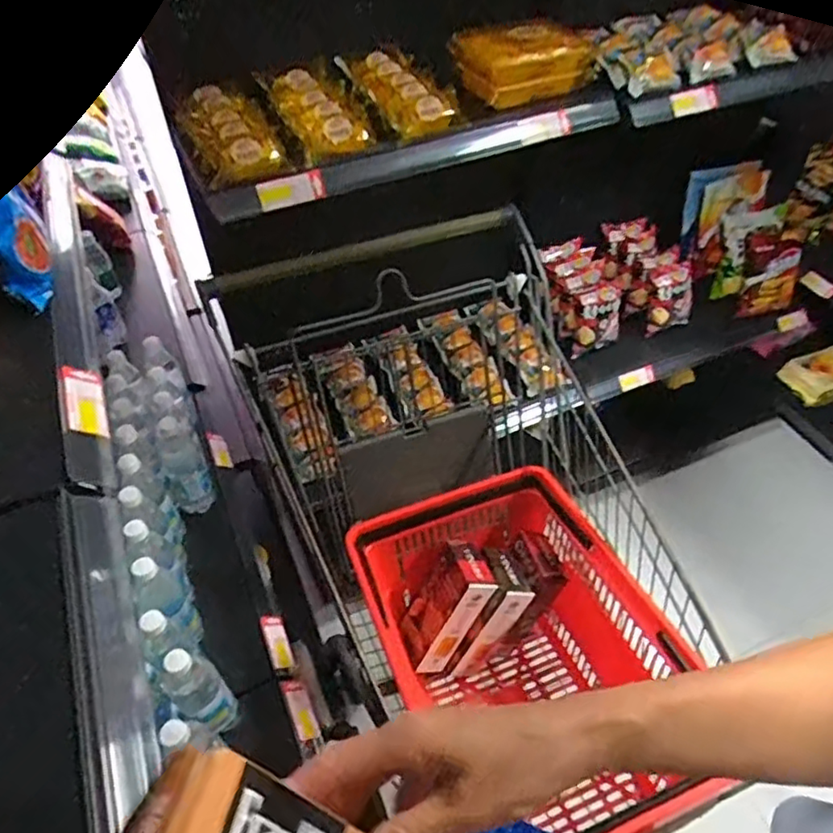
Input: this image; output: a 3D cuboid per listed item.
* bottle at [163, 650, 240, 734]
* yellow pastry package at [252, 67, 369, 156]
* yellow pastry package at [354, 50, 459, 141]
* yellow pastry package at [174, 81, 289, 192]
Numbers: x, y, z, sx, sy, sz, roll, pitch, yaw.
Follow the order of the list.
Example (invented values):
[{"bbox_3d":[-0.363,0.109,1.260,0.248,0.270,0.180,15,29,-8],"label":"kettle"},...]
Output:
[{"bbox_3d":[-0.293,0.380,0.860,0.058,0.221,0.063,0,48,0],"label":"bottle"},{"bbox_3d":[-0.148,-0.448,0.909,0.107,0.040,0.216,-21,52,-18],"label":"yellow pastry package"},{"bbox_3d":[-0.021,-0.489,0.943,0.106,0.044,0.204,-22,52,-18],"label":"yellow pastry package"},{"bbox_3d":[-0.266,-0.396,0.874,0.114,0.062,0.199,-20,51,-17],"label":"yellow pastry package"}]

